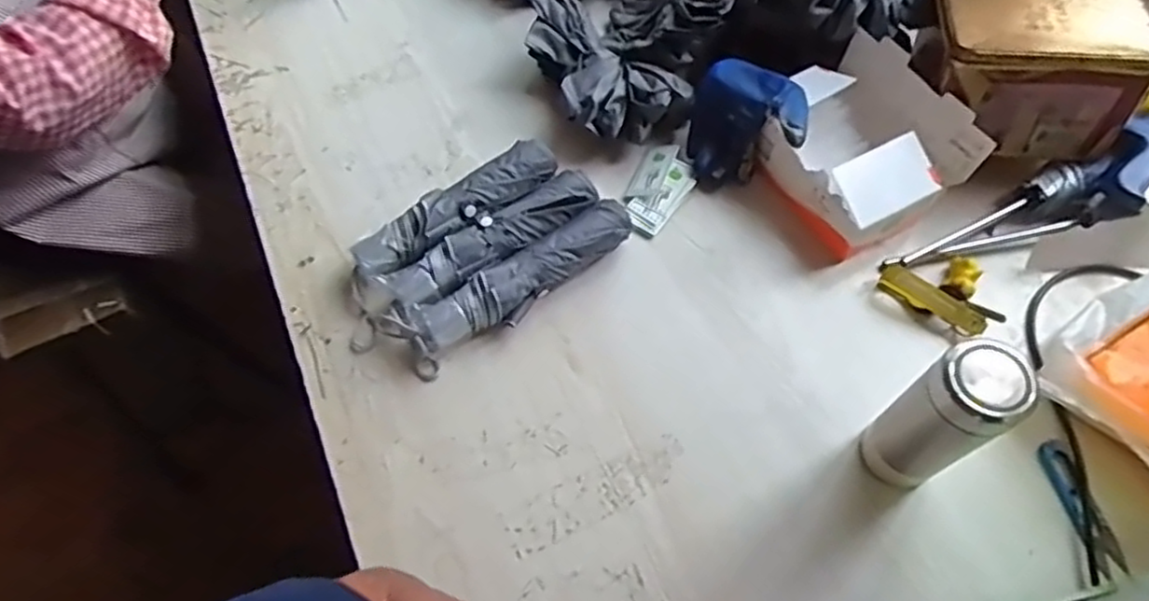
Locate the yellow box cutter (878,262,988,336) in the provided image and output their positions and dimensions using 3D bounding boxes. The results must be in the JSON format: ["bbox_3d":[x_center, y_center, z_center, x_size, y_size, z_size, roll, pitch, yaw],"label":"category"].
[{"bbox_3d":[0.362,0.001,0.705,0.105,0.025,0.022,36,69,20],"label":"yellow box cutter"}]

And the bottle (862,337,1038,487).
[{"bbox_3d":[0.292,0.096,0.554,0.060,0.197,0.063,-1,61,2],"label":"bottle"}]

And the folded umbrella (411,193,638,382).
[{"bbox_3d":[-0.057,-0.019,0.731,0.267,0.051,0.059,-32,64,-14],"label":"folded umbrella"}]

